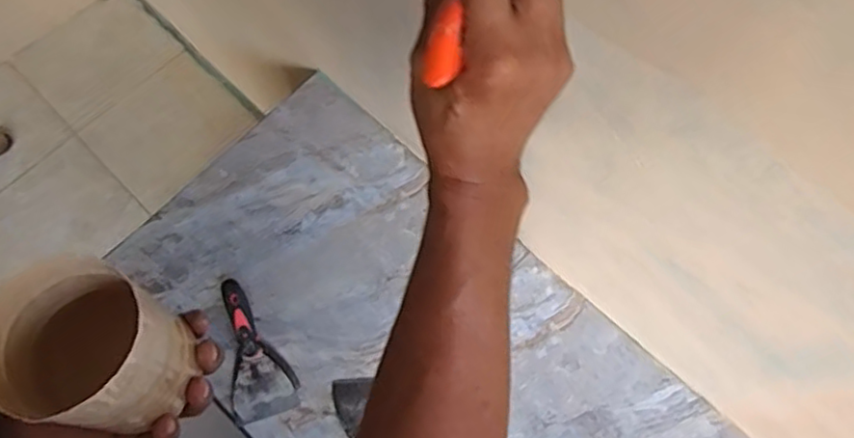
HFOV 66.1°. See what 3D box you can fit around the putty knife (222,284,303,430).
[{"bbox_3d":[-0.264,0.188,0.978,0.099,0.048,0.211,-19,69,-6],"label":"putty knife"}]

